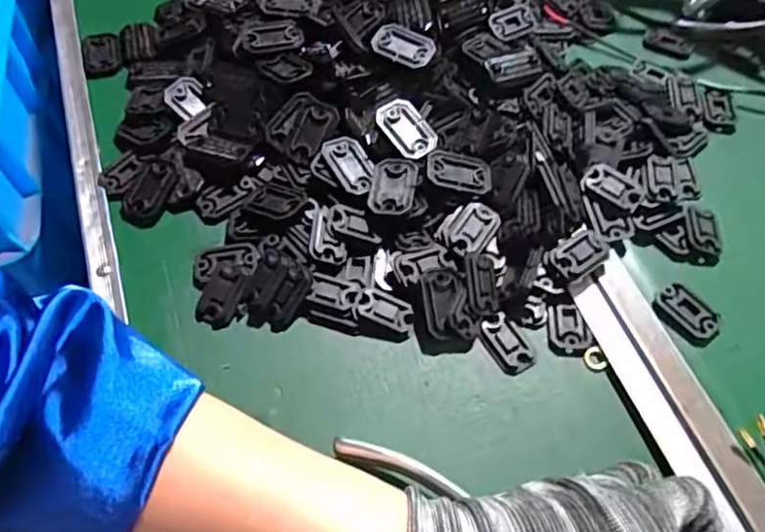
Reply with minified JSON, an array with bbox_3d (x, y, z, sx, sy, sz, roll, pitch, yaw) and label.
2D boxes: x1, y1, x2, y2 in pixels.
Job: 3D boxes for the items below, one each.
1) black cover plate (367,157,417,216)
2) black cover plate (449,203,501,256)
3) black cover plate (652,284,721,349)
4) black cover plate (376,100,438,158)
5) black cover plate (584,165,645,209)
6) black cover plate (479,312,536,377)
[{"bbox_3d":[0.006,-0.050,0.382,0.027,0.004,0.042,5,60,5],"label":"black cover plate"},{"bbox_3d":[0.055,-0.022,0.377,0.021,0.006,0.036,31,65,18],"label":"black cover plate"},{"bbox_3d":[0.177,0.028,0.359,0.026,0.004,0.037,-41,66,-20],"label":"black cover plate"},{"bbox_3d":[0.017,-0.089,0.401,0.026,0.006,0.043,-35,81,-10],"label":"black cover plate"},{"bbox_3d":[0.145,-0.049,0.386,0.037,0.008,0.019,34,66,19],"label":"black cover plate"},{"bbox_3d":[0.070,0.044,0.352,0.021,0.007,0.035,-30,63,-15],"label":"black cover plate"}]

